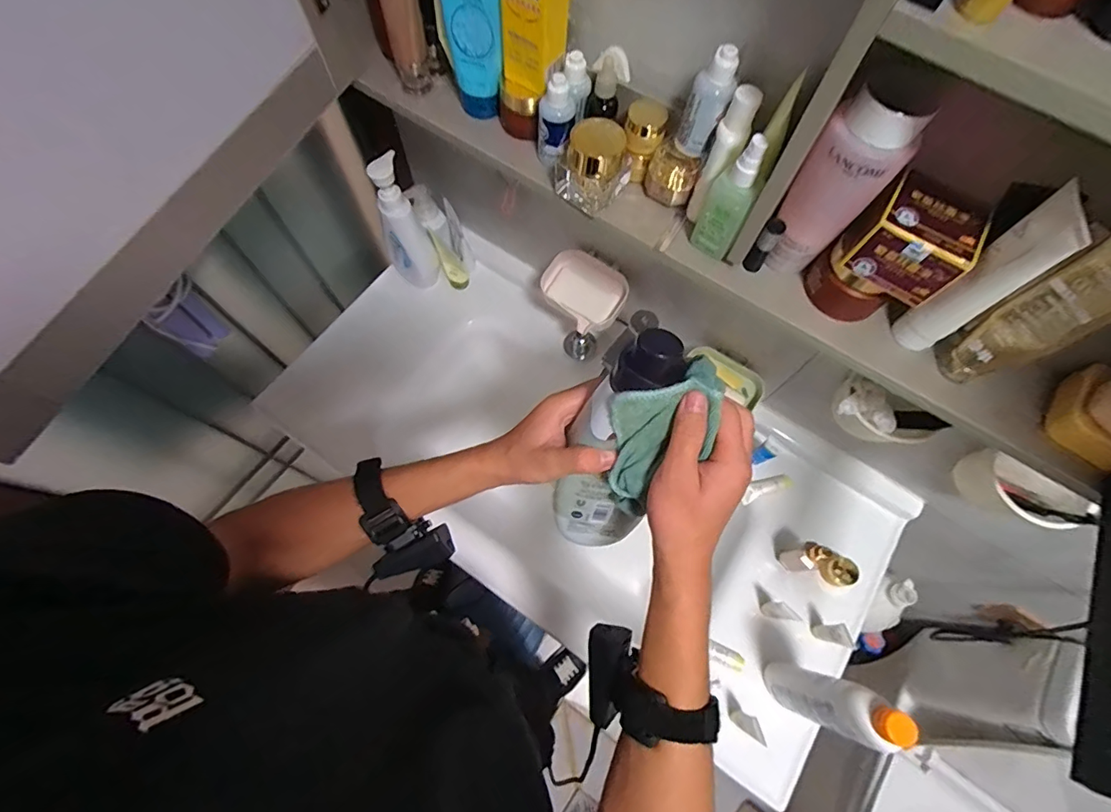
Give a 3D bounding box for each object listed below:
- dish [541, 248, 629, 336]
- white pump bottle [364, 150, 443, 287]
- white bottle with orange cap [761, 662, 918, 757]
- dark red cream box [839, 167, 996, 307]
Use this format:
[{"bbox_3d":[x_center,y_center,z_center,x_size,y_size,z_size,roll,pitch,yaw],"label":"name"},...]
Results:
[{"bbox_3d":[0.046,-0.184,0.792,0.132,0.079,0.100,39,73,12],"label":"dish"},{"bbox_3d":[-0.262,-0.307,0.839,0.077,0.258,0.063,-28,72,-12],"label":"white pump bottle"},{"bbox_3d":[0.324,0.352,0.572,0.051,0.249,0.053,1,69,-2],"label":"white bottle with orange cap"},{"bbox_3d":[0.302,-0.141,0.409,0.086,0.059,0.067,32,71,10],"label":"dark red cream box"}]

